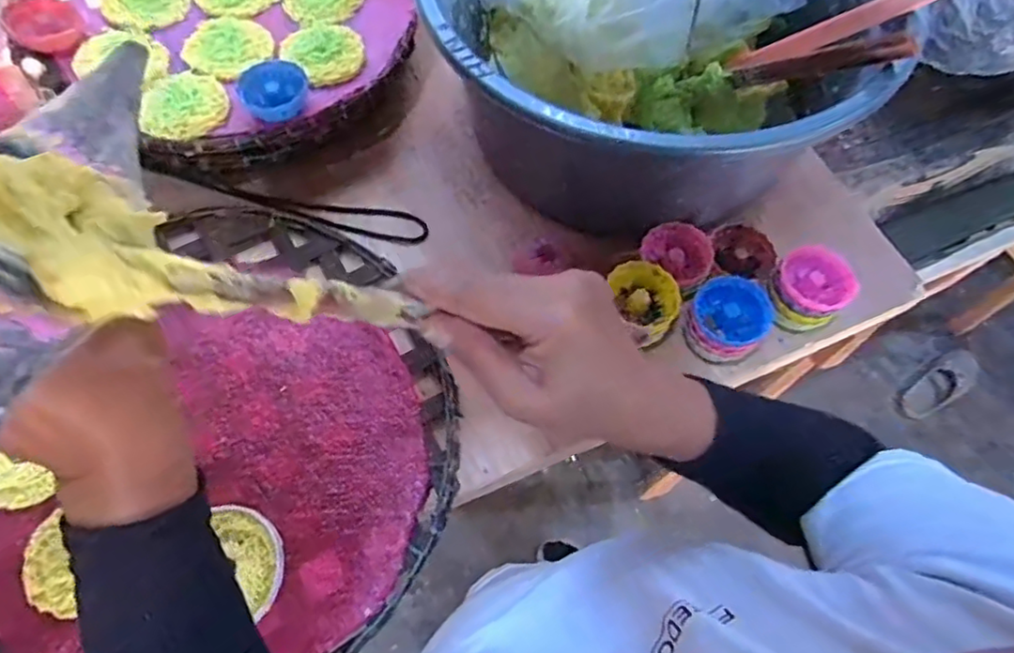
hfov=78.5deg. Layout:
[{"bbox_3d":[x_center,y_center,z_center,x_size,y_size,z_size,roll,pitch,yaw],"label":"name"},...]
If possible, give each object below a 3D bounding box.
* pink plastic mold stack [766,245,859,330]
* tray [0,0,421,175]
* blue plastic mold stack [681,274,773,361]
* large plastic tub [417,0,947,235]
[{"bbox_3d":[0.263,-0.033,0.545,0.070,0.051,0.065,-37,70,-18],"label":"pink plastic mold stack"},{"bbox_3d":[-0.277,-0.324,0.637,0.368,0.080,0.355,1,63,-2],"label":"tray"},{"bbox_3d":[0.189,-0.006,0.532,0.070,0.049,0.064,-35,70,-18],"label":"blue plastic mold stack"},{"bbox_3d":[0.124,-0.281,0.585,0.398,0.178,0.360,-19,66,-11],"label":"large plastic tub"}]

